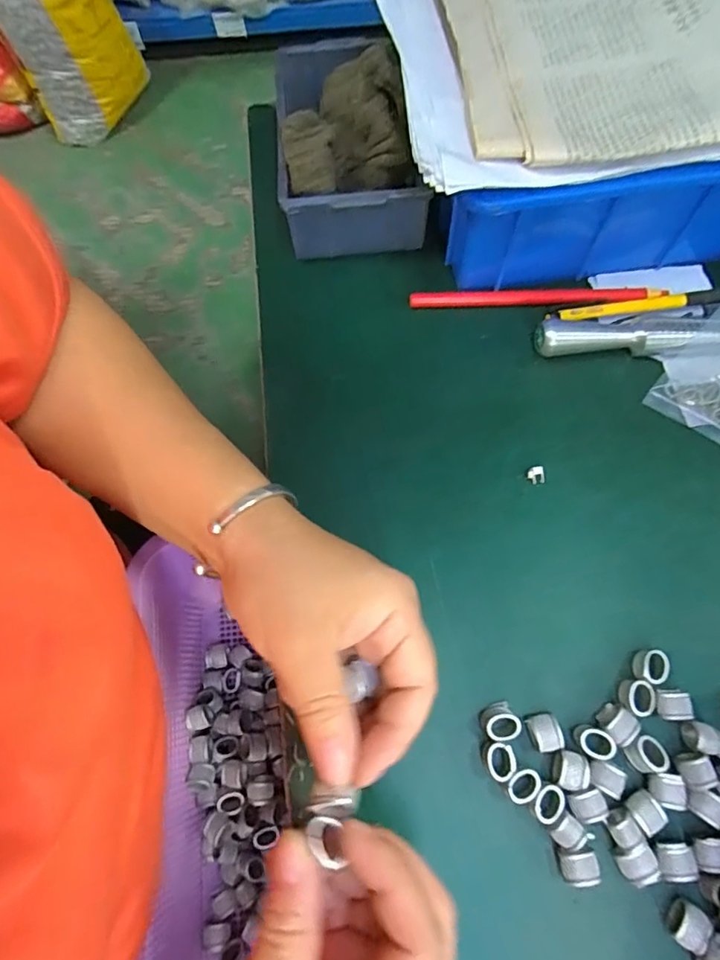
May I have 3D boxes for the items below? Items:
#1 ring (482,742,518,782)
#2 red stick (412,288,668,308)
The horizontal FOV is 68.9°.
[{"bbox_3d":[0.067,0.136,0.253,0.014,0.012,0.016,7,71,5],"label":"ring"},{"bbox_3d":[0.114,-0.119,0.344,0.161,0.007,0.011,0,71,2],"label":"red stick"}]

